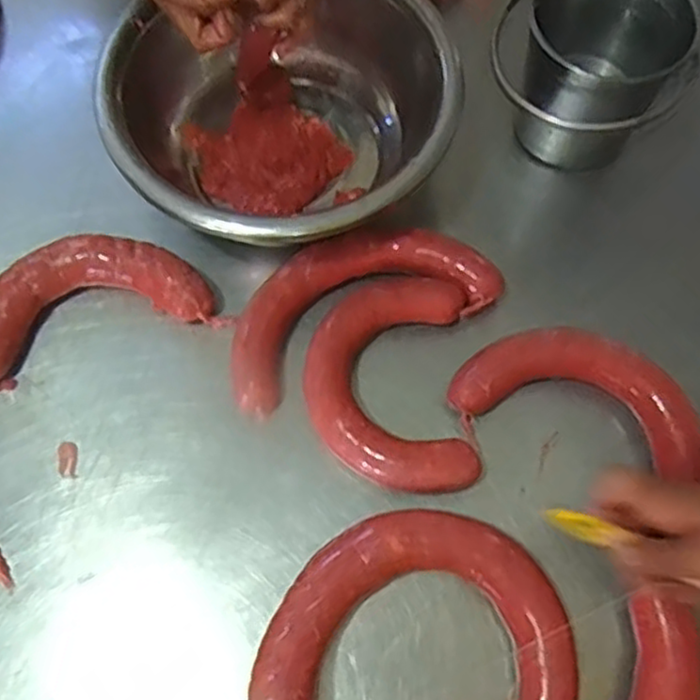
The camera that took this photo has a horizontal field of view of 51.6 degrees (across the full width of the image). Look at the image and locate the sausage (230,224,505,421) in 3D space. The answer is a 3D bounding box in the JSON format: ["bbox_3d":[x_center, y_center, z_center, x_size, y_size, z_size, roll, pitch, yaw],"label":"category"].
[{"bbox_3d":[-0.001,-0.042,0.604,0.228,0.041,0.107,-25,70,-11],"label":"sausage"}]

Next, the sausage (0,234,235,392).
[{"bbox_3d":[-0.218,-0.041,0.602,0.208,0.040,0.105,-17,69,-8],"label":"sausage"}]

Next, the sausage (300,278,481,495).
[{"bbox_3d":[0.030,0.029,0.574,0.131,0.044,0.174,-1,68,-1],"label":"sausage"}]

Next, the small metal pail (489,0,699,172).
[{"bbox_3d":[0.214,-0.242,0.641,0.138,0.141,0.134,0,68,-1],"label":"small metal pail"}]

